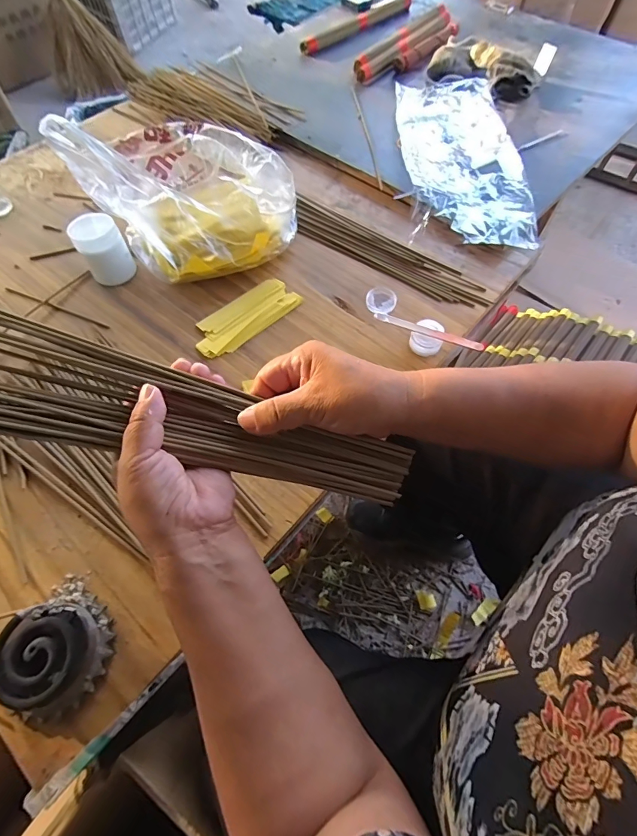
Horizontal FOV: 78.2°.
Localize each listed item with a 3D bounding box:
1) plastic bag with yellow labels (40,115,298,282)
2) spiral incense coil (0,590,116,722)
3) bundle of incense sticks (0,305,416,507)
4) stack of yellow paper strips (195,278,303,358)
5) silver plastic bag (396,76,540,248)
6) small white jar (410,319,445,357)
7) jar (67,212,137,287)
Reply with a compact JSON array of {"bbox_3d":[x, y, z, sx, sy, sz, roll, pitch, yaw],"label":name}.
[{"bbox_3d":[-0.167,-0.299,0.491,0.197,0.130,0.247,-39,68,-17],"label":"plastic bag with yellow labels"},{"bbox_3d":[-0.204,0.182,0.304,0.072,0.035,0.074,32,67,16],"label":"spiral incense coil"},{"bbox_3d":[-0.090,0.002,0.264,0.313,0.021,0.072,16,63,-7],"label":"bundle of incense sticks"},{"bbox_3d":[-0.092,-0.126,0.487,0.138,0.009,0.062,-41,68,-17],"label":"stack of yellow paper strips"},{"bbox_3d":[0.216,-0.412,0.599,0.173,0.031,0.387,1,63,3],"label":"silver plastic bag"},{"bbox_3d":[0.125,-0.092,0.456,0.035,0.026,0.033,-1,63,2],"label":"small white jar"},{"bbox_3d":[-0.270,-0.211,0.493,0.053,0.065,0.053,-1,63,2],"label":"jar"}]

